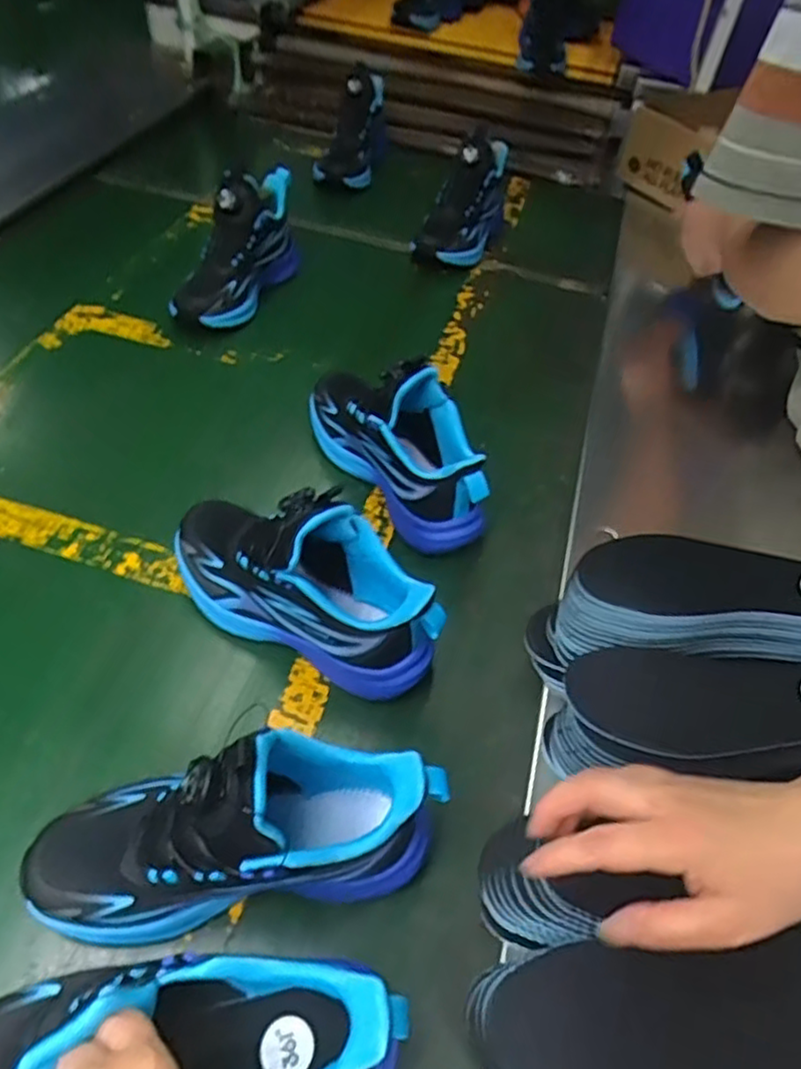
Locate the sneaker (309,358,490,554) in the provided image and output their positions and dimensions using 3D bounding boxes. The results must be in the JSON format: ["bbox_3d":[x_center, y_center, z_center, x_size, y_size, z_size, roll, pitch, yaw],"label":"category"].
[{"bbox_3d":[-0.008,-0.093,0.628,0.097,0.140,0.228,-14,52,-17],"label":"sneaker"}]

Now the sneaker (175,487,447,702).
[{"bbox_3d":[-0.079,0.028,0.519,0.230,0.138,0.080,26,52,16],"label":"sneaker"}]

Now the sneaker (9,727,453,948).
[{"bbox_3d":[-0.095,0.166,0.395,0.234,0.140,0.080,-6,50,-10],"label":"sneaker"}]

